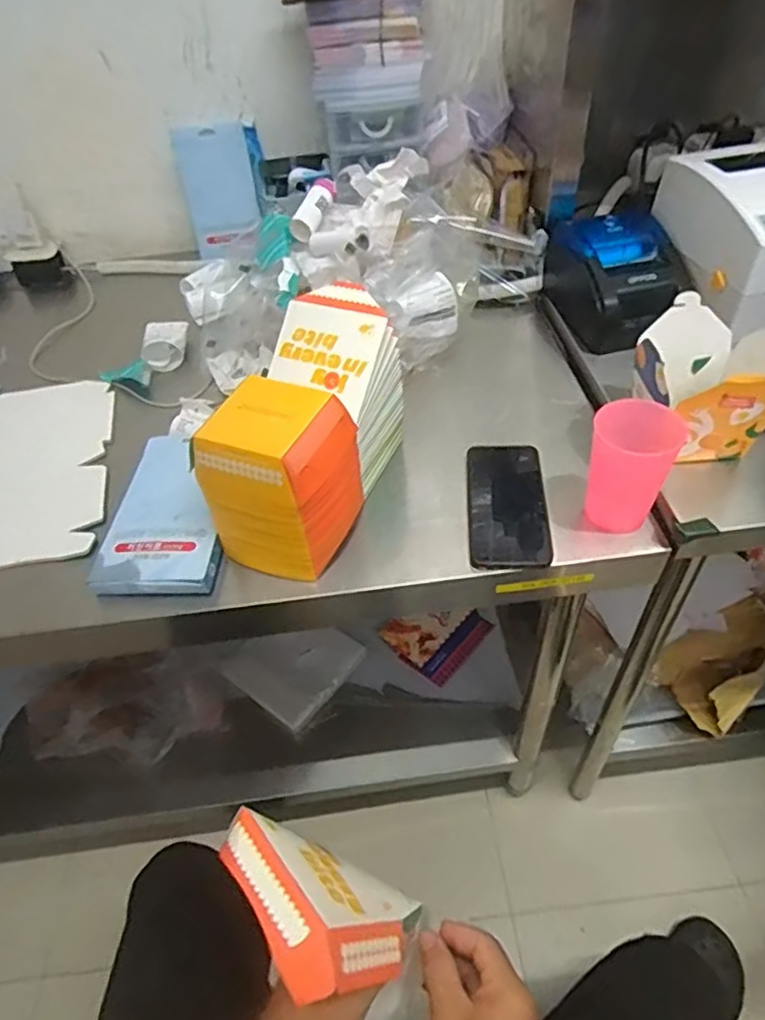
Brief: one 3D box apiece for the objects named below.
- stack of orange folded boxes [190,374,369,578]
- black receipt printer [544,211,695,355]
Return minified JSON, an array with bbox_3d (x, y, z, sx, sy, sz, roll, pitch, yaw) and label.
[{"bbox_3d":[-0.094,-0.022,0.602,0.122,0.168,0.114,17,51,20],"label":"stack of orange folded boxes"},{"bbox_3d":[0.306,-0.299,0.813,0.135,0.099,0.186,-11,47,-5],"label":"black receipt printer"}]

